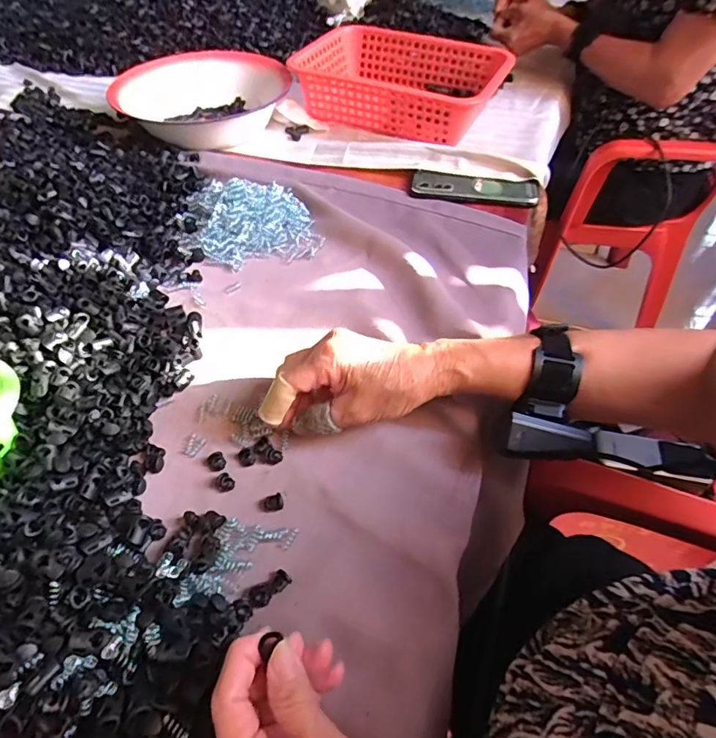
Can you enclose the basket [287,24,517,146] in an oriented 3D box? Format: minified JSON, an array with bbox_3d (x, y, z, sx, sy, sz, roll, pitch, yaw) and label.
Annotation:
[{"bbox_3d":[0.056,-0.447,0.777,0.318,0.072,0.243,21,54,17],"label":"basket"}]

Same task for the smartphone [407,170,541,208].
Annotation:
[{"bbox_3d":[0.152,-0.235,0.647,0.163,0.009,0.060,7,50,5],"label":"smartphone"}]

